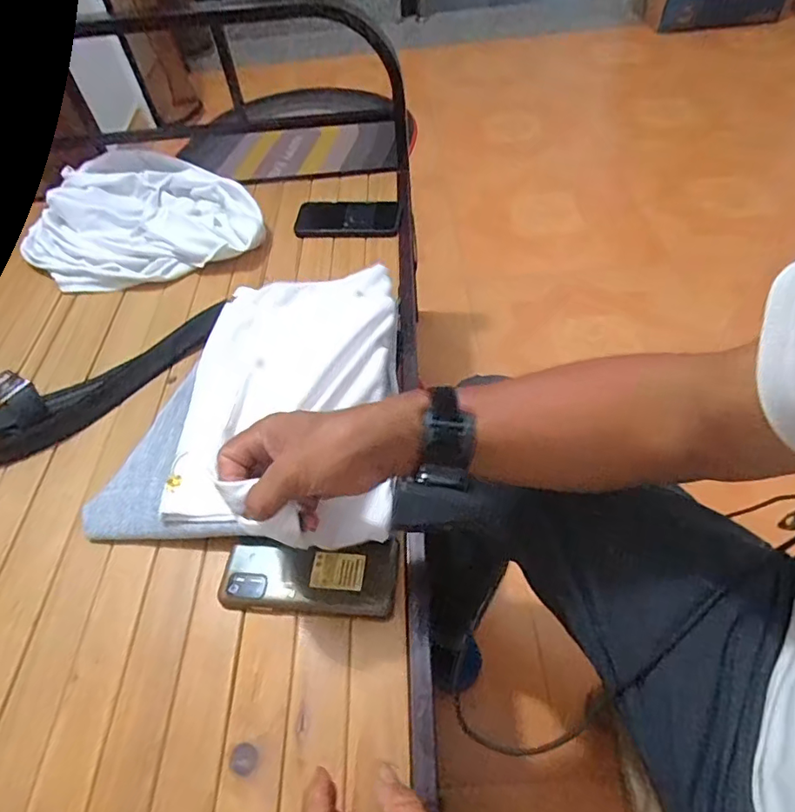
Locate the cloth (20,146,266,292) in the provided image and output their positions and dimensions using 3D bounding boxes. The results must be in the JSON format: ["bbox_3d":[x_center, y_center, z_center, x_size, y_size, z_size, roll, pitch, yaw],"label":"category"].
[{"bbox_3d":[-0.403,-0.305,0.842,0.340,0.070,0.302,-17,53,-7],"label":"cloth"}]

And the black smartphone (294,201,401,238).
[{"bbox_3d":[-0.077,-0.296,0.827,0.165,0.015,0.083,2,60,12],"label":"black smartphone"}]

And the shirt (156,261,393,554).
[{"bbox_3d":[-0.119,-0.019,0.572,0.226,0.041,0.337,-2,53,4],"label":"shirt"}]

